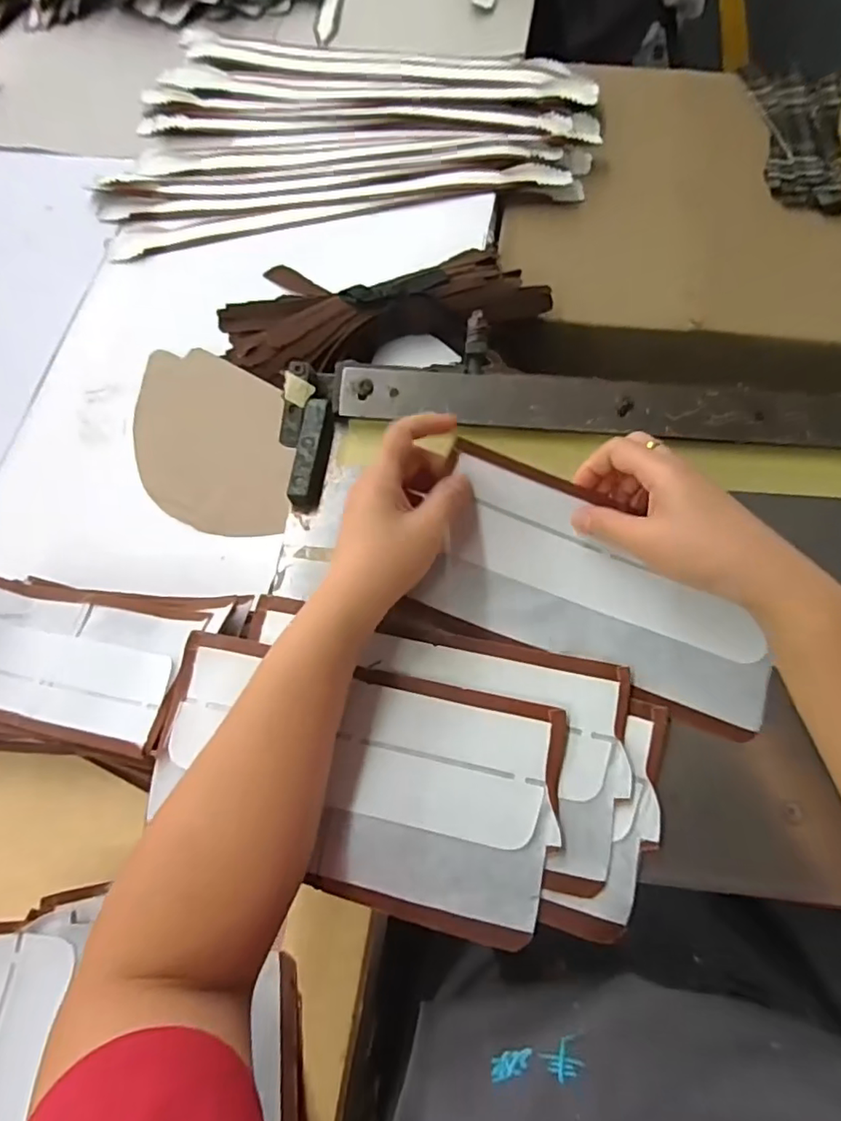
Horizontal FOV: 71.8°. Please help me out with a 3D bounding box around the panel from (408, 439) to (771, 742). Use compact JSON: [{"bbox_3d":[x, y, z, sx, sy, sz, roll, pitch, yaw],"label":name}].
[{"bbox_3d":[0.110,0.018,0.352,0.210,0.025,0.101,25,89,9],"label":"panel"}]

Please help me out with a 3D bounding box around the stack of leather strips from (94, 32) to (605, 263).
[{"bbox_3d":[-0.096,-0.591,0.762,0.629,0.035,0.402,-8,68,-2],"label":"stack of leather strips"}]

